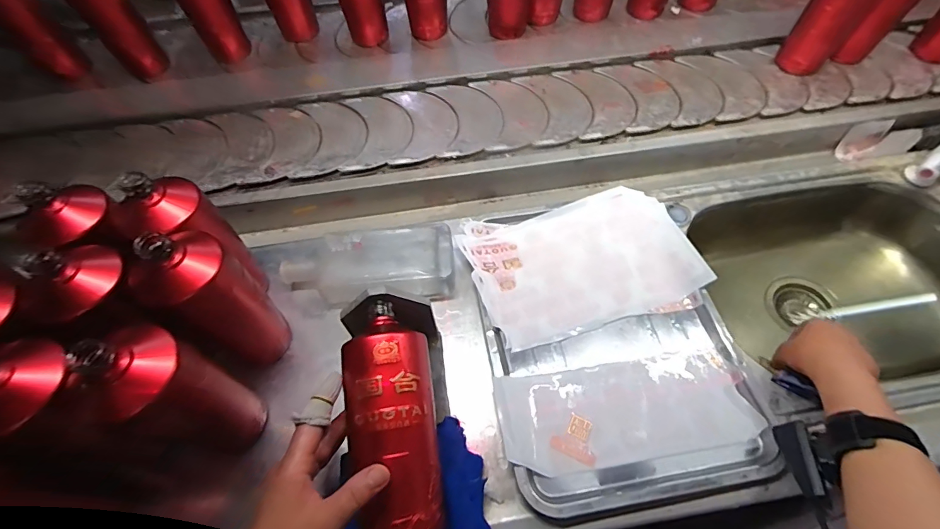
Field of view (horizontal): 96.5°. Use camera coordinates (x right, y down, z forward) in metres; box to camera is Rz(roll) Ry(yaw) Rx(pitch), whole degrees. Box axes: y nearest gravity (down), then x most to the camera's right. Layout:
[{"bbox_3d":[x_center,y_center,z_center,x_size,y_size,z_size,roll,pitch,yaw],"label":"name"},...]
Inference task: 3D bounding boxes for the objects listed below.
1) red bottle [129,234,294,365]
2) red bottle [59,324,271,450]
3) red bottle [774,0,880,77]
[{"bbox_3d":[-0.260,0.041,0.445,0.071,0.207,0.079,34,67,18],"label":"red bottle"},{"bbox_3d":[-0.263,0.120,0.388,0.072,0.203,0.077,27,66,16],"label":"red bottle"},{"bbox_3d":[0.592,-0.414,0.674,0.079,0.191,0.081,-42,68,-19],"label":"red bottle"}]

